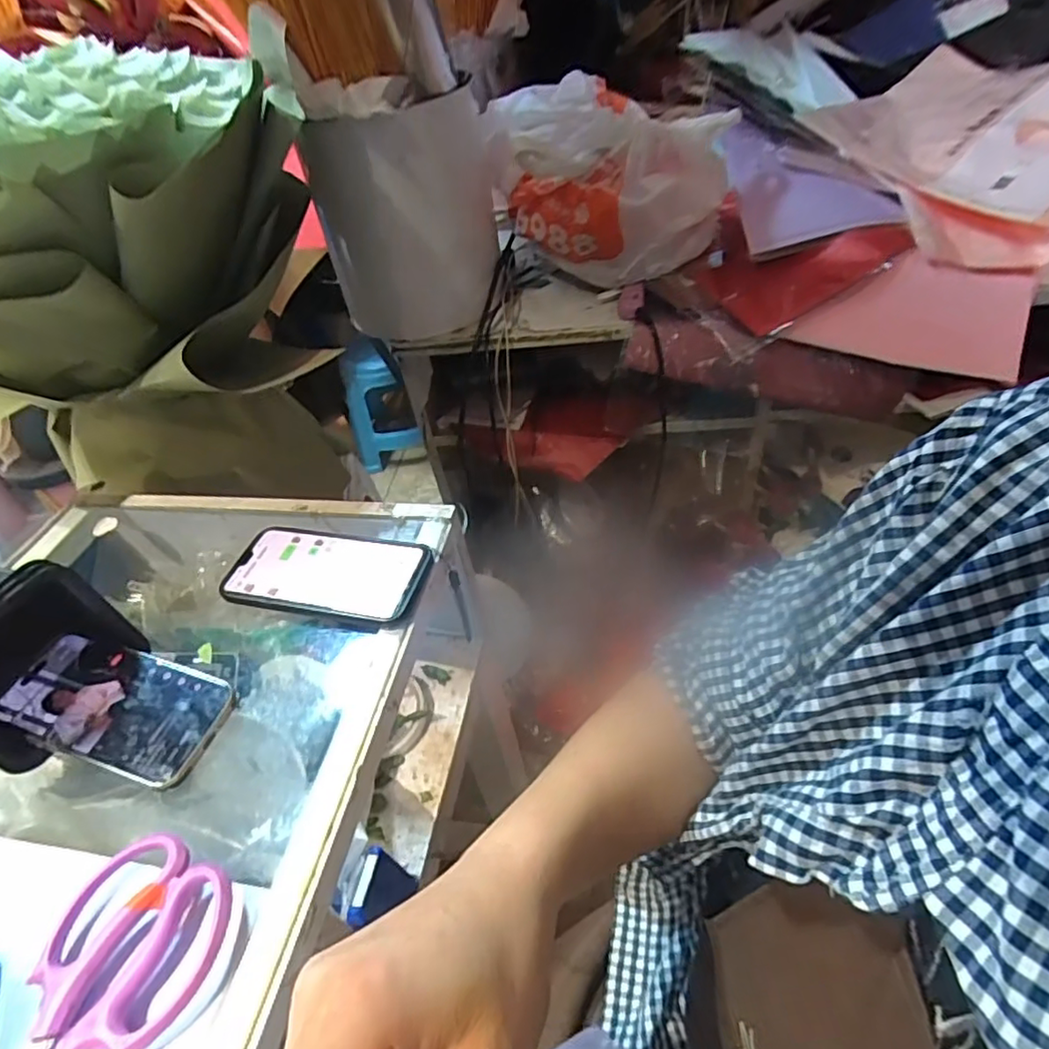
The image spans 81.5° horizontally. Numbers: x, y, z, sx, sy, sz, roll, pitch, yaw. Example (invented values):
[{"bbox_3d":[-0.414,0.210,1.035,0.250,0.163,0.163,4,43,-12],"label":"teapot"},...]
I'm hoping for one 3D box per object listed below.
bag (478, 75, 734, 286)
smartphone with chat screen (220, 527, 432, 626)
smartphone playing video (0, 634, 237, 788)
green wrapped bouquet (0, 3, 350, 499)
[{"bbox_3d":[0.105,-0.425,0.764,0.280,0.195,0.205,-4,45,3],"label":"bag"},{"bbox_3d":[-0.154,0.039,0.479,0.157,0.017,0.078,7,47,14],"label":"smartphone with chat screen"},{"bbox_3d":[-0.270,0.118,0.404,0.145,0.006,0.071,14,50,12],"label":"smartphone playing video"},{"bbox_3d":[-0.391,-0.200,0.625,0.366,0.423,0.337,-4,45,4],"label":"green wrapped bouquet"}]

